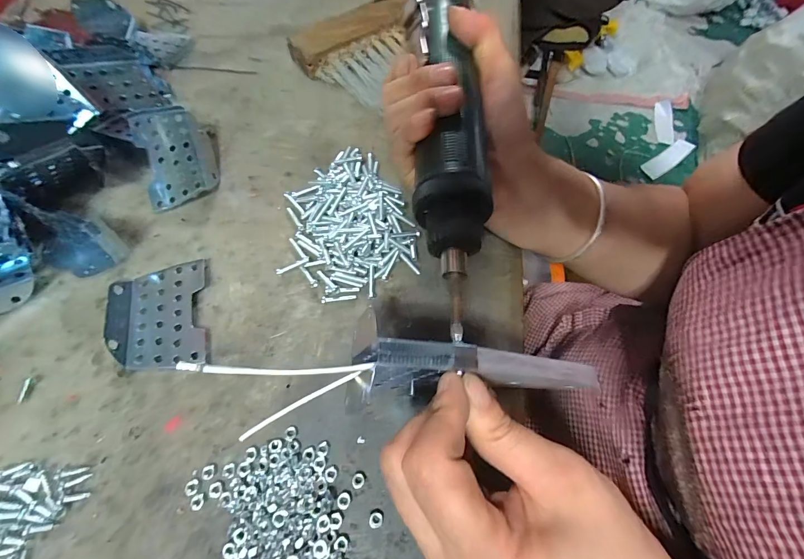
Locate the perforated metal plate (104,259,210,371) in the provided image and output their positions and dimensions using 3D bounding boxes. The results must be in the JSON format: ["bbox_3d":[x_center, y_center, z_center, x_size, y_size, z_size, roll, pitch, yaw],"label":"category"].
[{"bbox_3d":[-0.153,0.023,0.226,0.057,0.009,0.068,-11,67,-7],"label":"perforated metal plate"}]

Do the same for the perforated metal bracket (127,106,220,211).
[{"bbox_3d":[-0.166,-0.090,0.265,0.048,0.020,0.068,-15,93,-1],"label":"perforated metal bracket"}]

